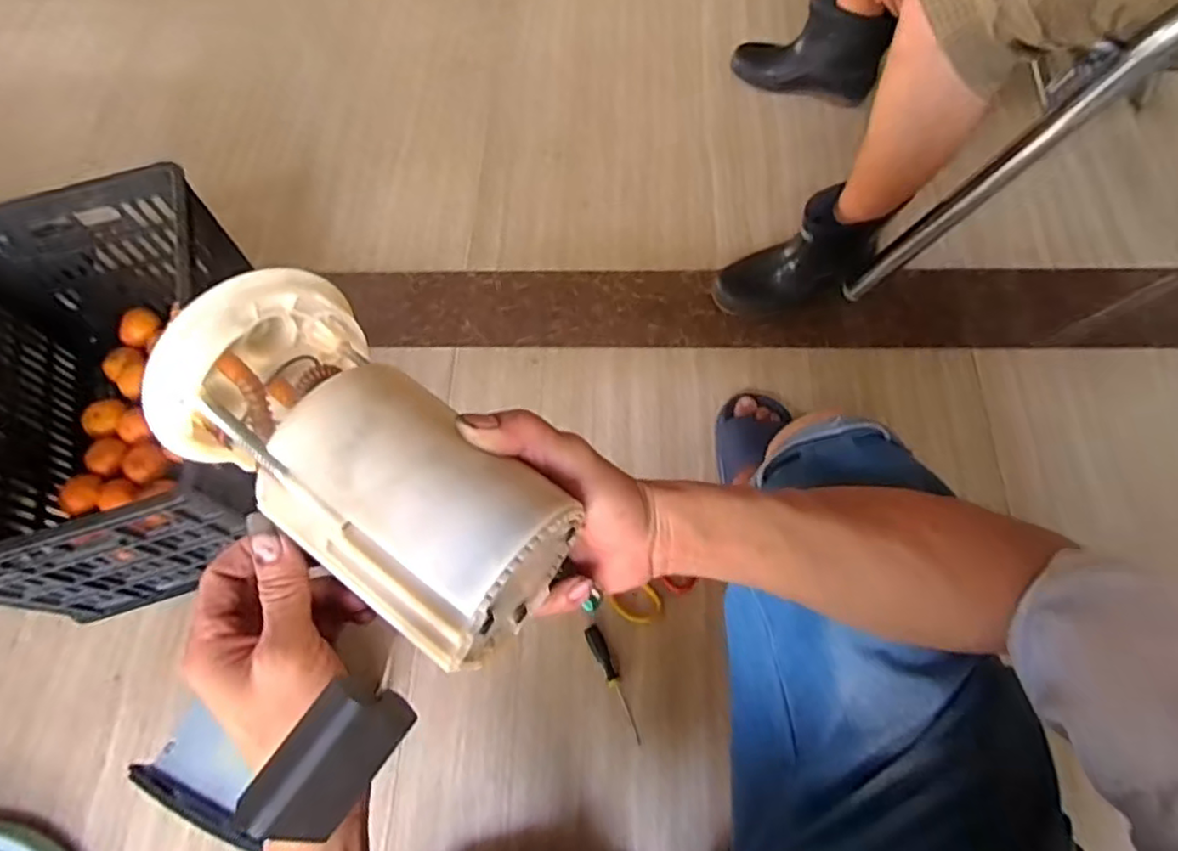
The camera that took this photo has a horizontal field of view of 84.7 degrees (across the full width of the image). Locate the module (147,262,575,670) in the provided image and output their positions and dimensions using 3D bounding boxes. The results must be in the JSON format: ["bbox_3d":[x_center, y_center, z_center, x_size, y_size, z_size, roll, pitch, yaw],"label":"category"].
[{"bbox_3d":[-0.110,0.018,0.317,0.203,0.089,0.103,37,73,20],"label":"module"}]

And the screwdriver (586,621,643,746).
[{"bbox_3d":[0.031,0.322,0.808,0.019,0.018,0.146,-22,67,-6],"label":"screwdriver"}]

